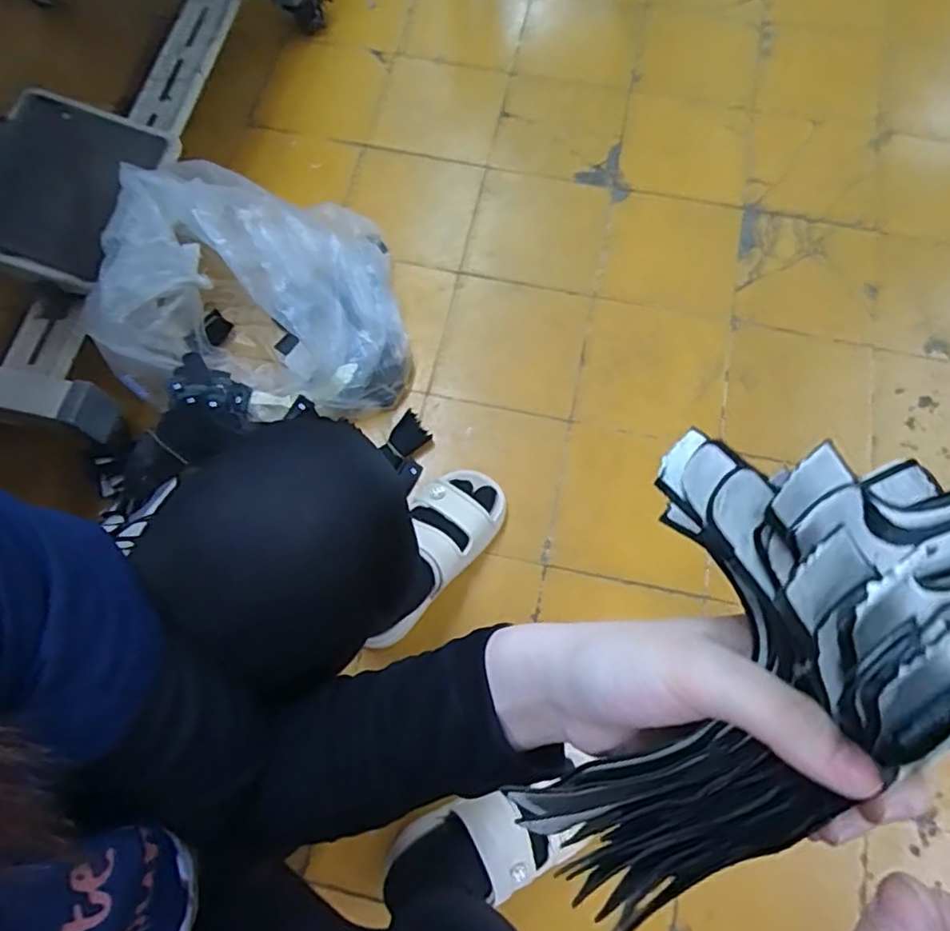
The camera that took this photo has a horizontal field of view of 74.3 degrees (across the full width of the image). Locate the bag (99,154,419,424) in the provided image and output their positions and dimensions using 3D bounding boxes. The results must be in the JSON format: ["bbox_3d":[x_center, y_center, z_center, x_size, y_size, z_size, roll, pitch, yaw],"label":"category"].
[{"bbox_3d":[-0.280,-0.220,0.801,0.361,0.220,0.258,-4,73,0],"label":"bag"}]

